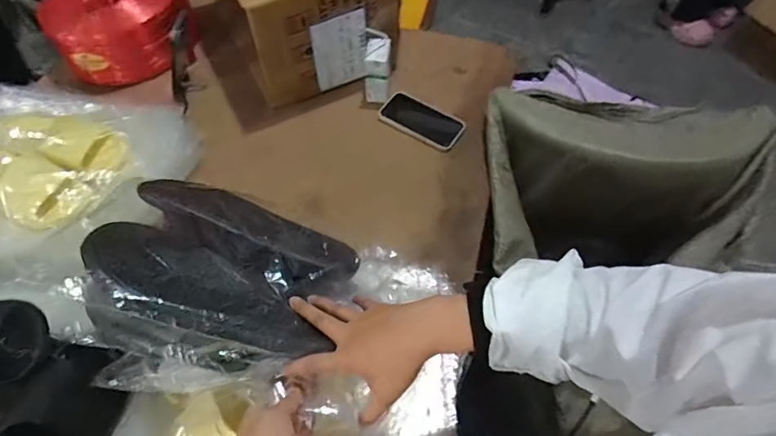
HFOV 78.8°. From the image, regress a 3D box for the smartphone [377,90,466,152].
[{"bbox_3d":[0.065,-0.192,0.929,0.161,0.016,0.071,30,89,7],"label":"smartphone"}]

